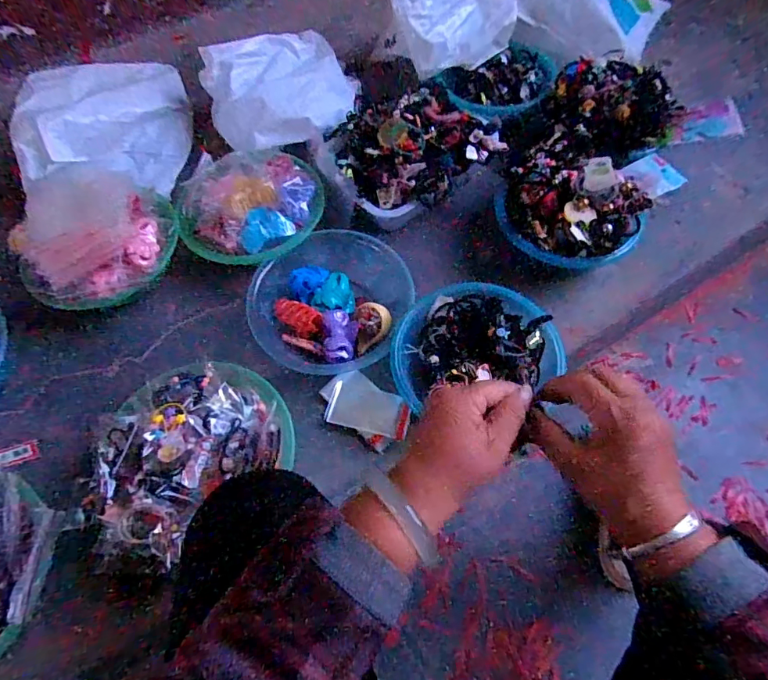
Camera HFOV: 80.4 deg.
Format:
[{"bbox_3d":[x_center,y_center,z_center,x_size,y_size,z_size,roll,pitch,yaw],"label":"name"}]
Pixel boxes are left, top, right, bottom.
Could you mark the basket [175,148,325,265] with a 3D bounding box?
[{"bbox_3d":[-0.216,-0.227,0.735,0.230,0.059,0.227,-15,63,-5],"label":"basket"}]

